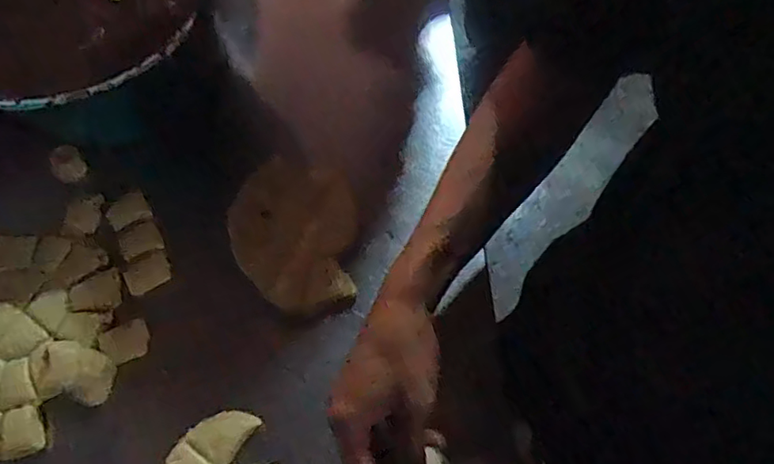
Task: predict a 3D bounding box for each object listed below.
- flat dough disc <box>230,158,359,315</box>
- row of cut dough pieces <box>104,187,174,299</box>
[{"bbox_3d":[-0.089,-0.001,0.552,0.111,0.025,0.145,0,66,3],"label":"flat dough disc"},{"bbox_3d":[-0.236,0.007,0.552,0.040,0.017,0.103,-22,67,-8],"label":"row of cut dough pieces"}]

